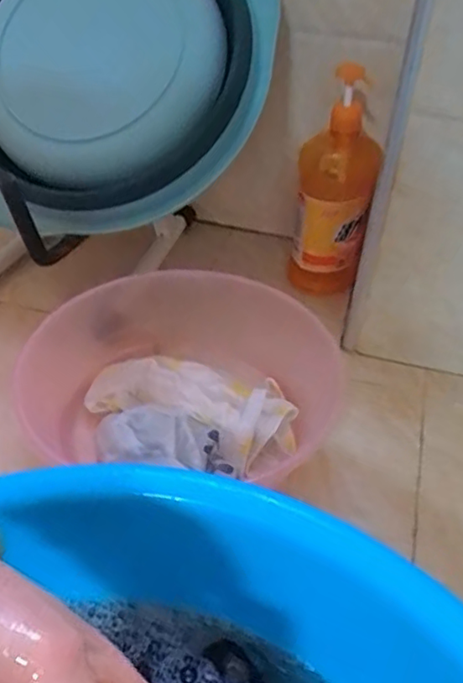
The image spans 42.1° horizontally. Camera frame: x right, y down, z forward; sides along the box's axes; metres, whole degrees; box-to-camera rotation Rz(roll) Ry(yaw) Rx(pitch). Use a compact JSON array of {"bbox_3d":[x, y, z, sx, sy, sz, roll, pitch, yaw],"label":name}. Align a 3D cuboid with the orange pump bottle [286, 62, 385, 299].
[{"bbox_3d":[0.127,-0.179,0.750,0.093,0.268,0.094,8,41,8],"label":"orange pump bottle"}]

